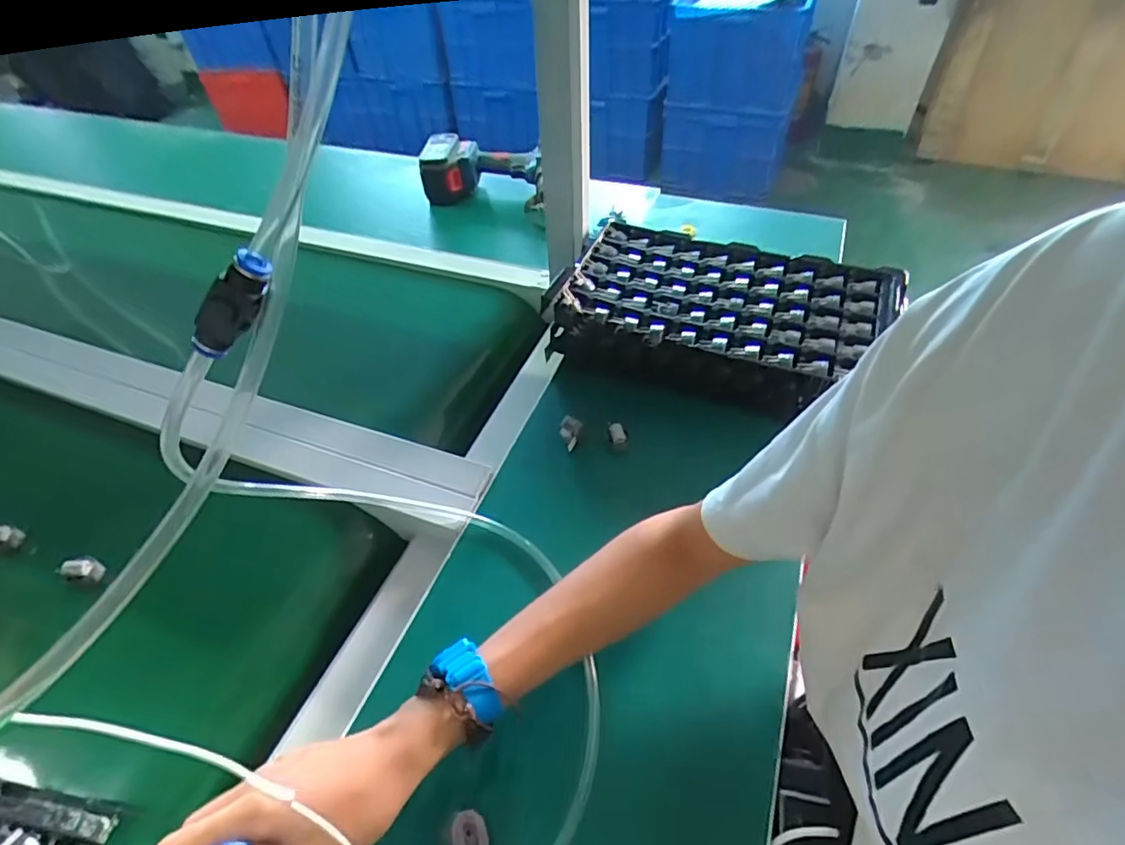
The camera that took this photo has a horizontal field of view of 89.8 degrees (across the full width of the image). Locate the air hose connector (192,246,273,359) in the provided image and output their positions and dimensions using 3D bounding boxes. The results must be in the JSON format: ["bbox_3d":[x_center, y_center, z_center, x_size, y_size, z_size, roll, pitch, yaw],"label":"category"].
[{"bbox_3d":[-0.136,-0.048,0.233,0.020,0.052,0.013,22,28,-41],"label":"air hose connector"}]

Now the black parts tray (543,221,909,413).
[{"bbox_3d":[0.173,-0.123,0.636,0.341,0.082,0.197,16,48,18],"label":"black parts tray"}]

